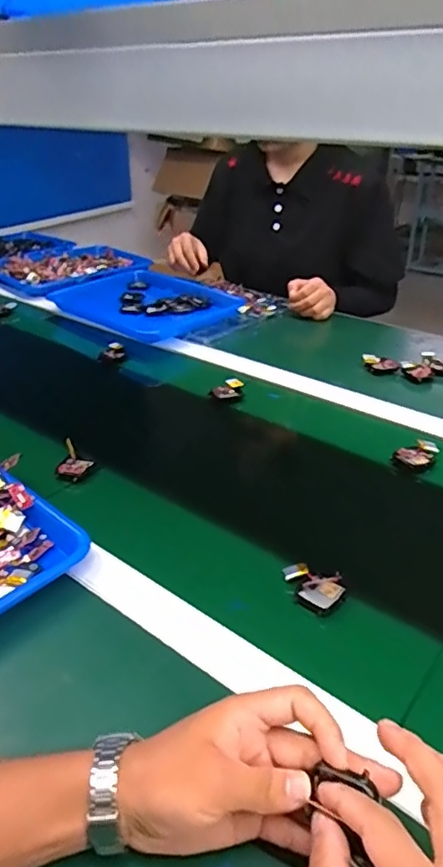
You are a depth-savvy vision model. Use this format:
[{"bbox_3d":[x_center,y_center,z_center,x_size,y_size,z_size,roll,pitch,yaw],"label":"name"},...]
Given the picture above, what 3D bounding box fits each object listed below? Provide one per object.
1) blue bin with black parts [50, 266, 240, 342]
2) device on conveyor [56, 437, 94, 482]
[{"bbox_3d":[-0.155,-0.265,1.133,0.335,0.044,0.239,24,40,36],"label":"blue bin with black parts"},{"bbox_3d":[-0.171,0.031,0.673,0.035,0.031,0.040,8,33,17],"label":"device on conveyor"}]

